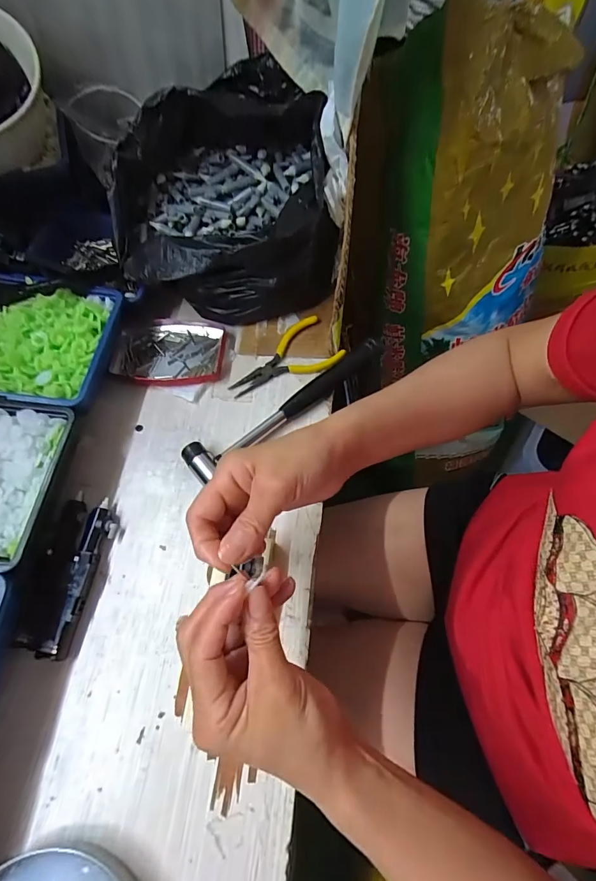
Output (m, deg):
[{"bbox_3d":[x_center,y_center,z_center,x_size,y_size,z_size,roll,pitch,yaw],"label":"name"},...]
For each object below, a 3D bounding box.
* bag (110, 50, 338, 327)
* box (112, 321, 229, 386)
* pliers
[{"bbox_3d":[-0.084,-0.270,0.440,0.229,0.150,0.238,-8,64,-1],"label":"bag"},{"bbox_3d":[-0.147,-0.098,0.438,0.127,0.013,0.086,0,64,3],"label":"box"},{"bbox_3d":[-0.018,-0.087,0.424,0.123,0.017,0.065,-26,65,-9],"label":"pliers"}]

